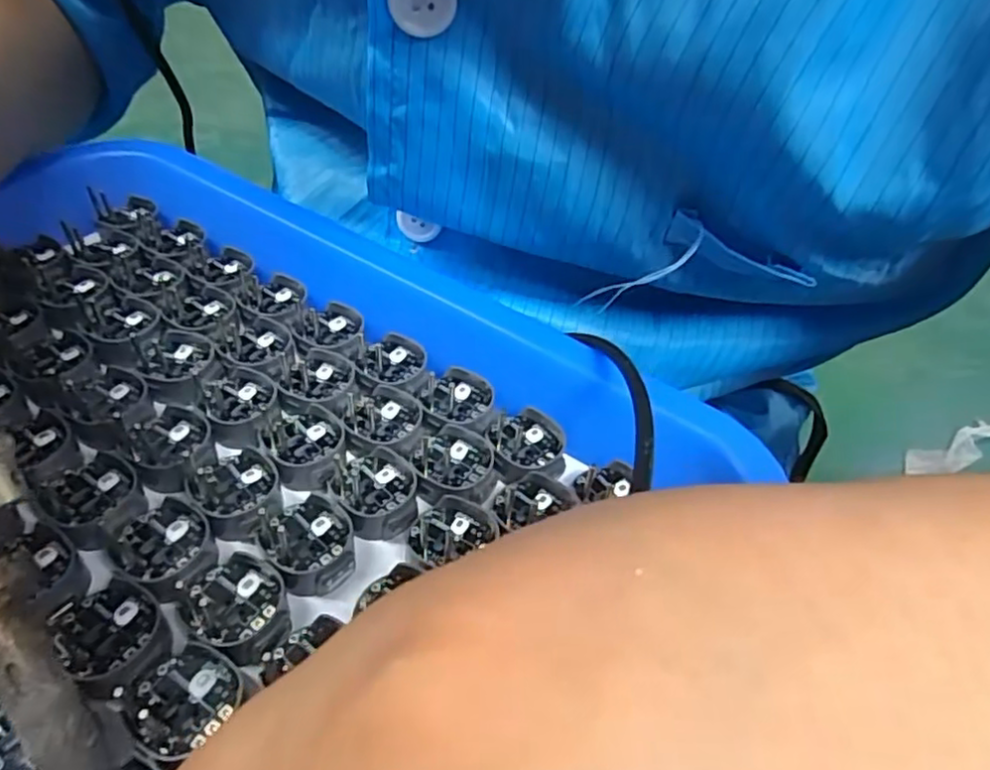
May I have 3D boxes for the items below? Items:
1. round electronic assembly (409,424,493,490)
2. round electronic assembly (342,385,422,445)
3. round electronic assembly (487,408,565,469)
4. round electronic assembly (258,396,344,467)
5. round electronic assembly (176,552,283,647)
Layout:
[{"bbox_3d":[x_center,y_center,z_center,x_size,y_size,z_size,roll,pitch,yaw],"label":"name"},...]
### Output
[{"bbox_3d":[-0.015,0.025,0.224,0.027,0.004,0.025,4,47,-4],"label":"round electronic assembly"},{"bbox_3d":[-0.040,0.010,0.235,0.027,0.005,0.022,18,47,9],"label":"round electronic assembly"},{"bbox_3d":[0.011,0.019,0.231,0.026,0.008,0.024,4,47,-4],"label":"round electronic assembly"},{"bbox_3d":[-0.065,0.017,0.224,0.028,0.006,0.024,17,47,8],"label":"round electronic assembly"},{"bbox_3d":[-0.072,0.059,0.183,0.024,0.004,0.026,4,47,-4],"label":"round electronic assembly"}]

